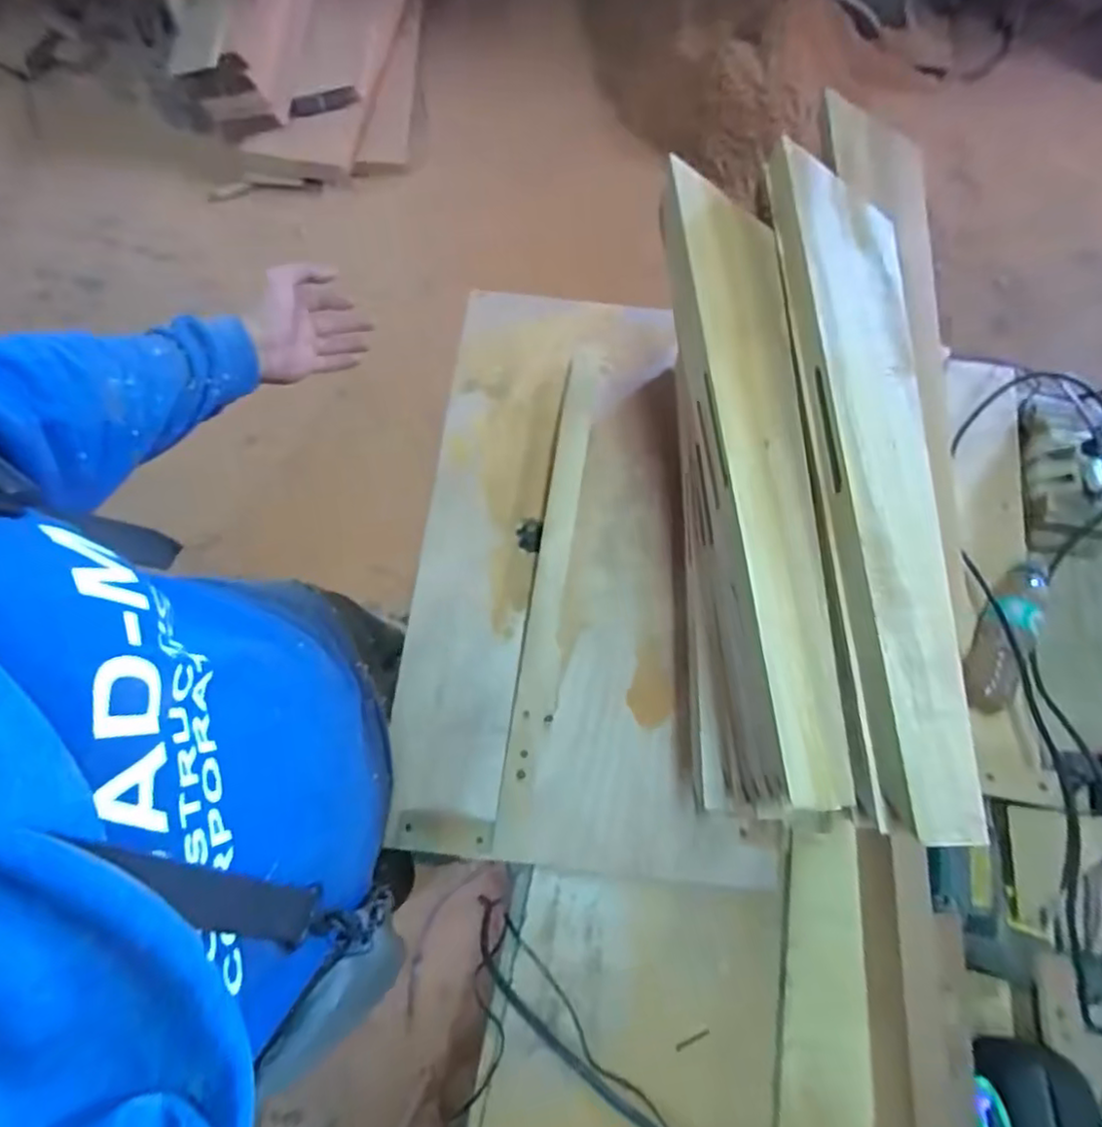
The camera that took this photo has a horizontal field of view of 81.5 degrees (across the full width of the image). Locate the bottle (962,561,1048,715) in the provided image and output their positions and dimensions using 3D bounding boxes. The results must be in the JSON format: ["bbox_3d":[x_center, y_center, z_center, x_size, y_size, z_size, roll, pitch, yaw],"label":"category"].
[{"bbox_3d":[0.526,0.082,0.744,0.057,0.050,0.196,28,73,7],"label":"bottle"}]

